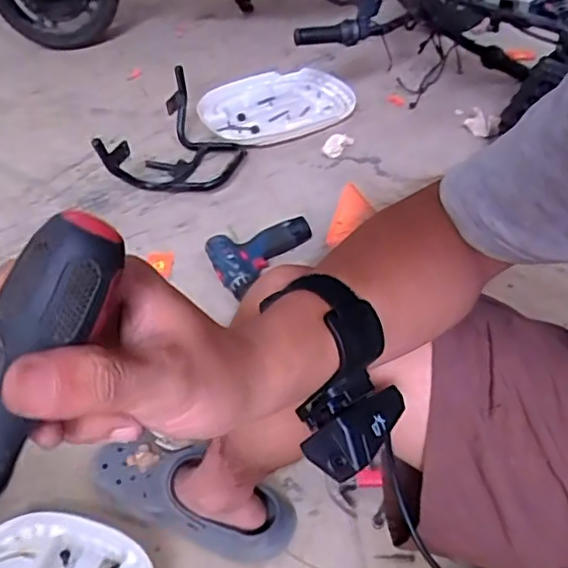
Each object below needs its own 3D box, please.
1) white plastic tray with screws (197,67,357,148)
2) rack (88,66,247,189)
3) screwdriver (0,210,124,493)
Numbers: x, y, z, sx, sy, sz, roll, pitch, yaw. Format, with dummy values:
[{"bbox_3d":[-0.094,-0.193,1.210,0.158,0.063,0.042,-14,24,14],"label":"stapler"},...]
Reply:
[{"bbox_3d":[-0.017,-0.455,1.509,0.394,0.035,0.310,-21,47,-18],"label":"white plastic tray with screws"},{"bbox_3d":[-0.204,-0.304,1.300,0.211,0.147,0.364,11,46,14],"label":"rack"},{"bbox_3d":[-0.095,0.050,0.196,0.022,0.022,0.157,31,96,29],"label":"screwdriver"}]

